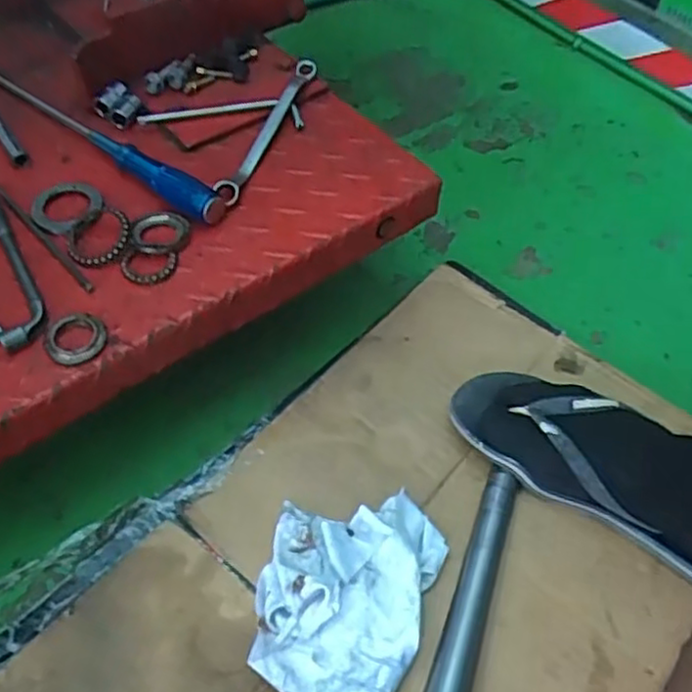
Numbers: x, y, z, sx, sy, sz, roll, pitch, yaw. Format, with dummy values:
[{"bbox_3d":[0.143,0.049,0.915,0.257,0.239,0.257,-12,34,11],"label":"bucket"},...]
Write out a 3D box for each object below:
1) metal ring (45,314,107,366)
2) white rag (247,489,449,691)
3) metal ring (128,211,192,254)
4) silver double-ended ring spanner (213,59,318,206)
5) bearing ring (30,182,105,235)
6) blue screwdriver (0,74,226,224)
[{"bbox_3d":[-0.180,-0.005,0.469,0.039,0.012,0.035,-15,55,-12],"label":"metal ring"},{"bbox_3d":[-0.003,0.168,0.492,0.117,0.051,0.158,19,55,11],"label":"white rag"},{"bbox_3d":[-0.139,-0.086,0.527,0.043,0.010,0.044,0,53,0],"label":"metal ring"},{"bbox_3d":[-0.065,-0.186,0.600,0.018,0.017,0.193,15,54,11],"label":"silver double-ended ring spanner"},{"bbox_3d":[-0.214,-0.106,0.538,0.052,0.010,0.046,-32,60,-22],"label":"bearing ring"},{"bbox_3d":[-0.208,-0.172,0.578,0.274,0.024,0.026,31,59,21],"label":"blue screwdriver"}]

